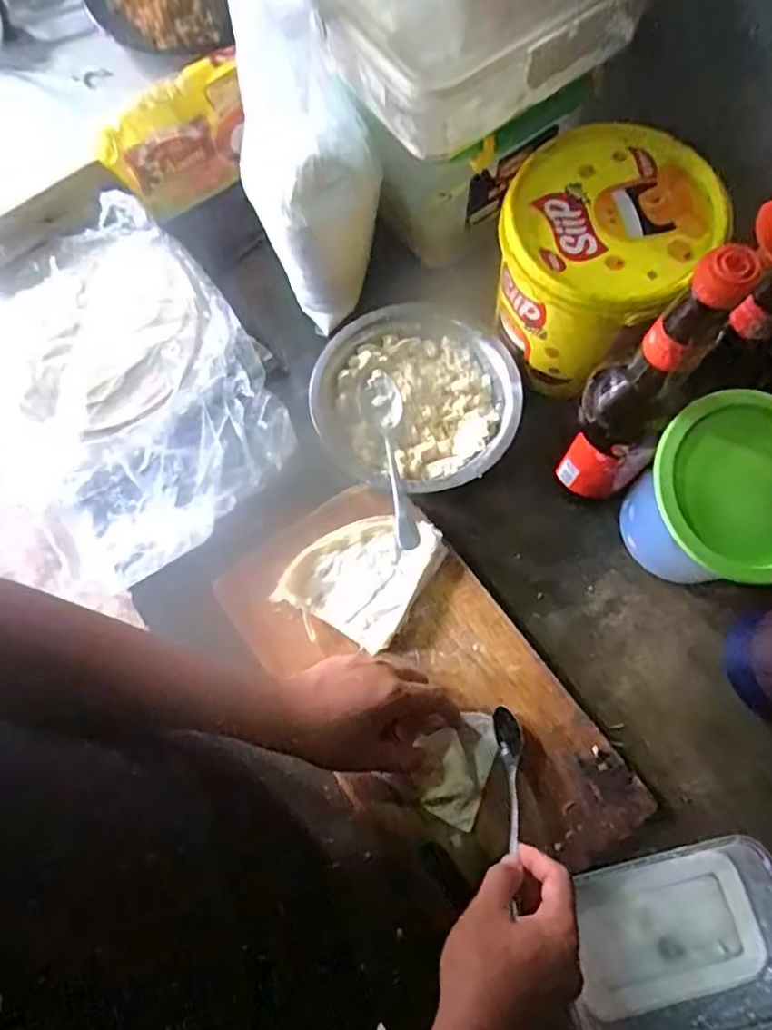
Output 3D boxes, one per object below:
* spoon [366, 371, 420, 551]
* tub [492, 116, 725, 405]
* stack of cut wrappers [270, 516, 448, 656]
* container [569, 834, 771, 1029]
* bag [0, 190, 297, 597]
[{"bbox_3d":[0.008,-0.055,0.543,0.029,0.024,0.179,-10,61,-1],"label":"spoon"},{"bbox_3d":[0.169,-0.213,0.532,0.151,0.143,0.139,0,76,1],"label":"tub"},{"bbox_3d":[-0.022,0.048,0.532,0.106,0.020,0.120,31,78,9],"label":"stack of cut wrappers"},{"bbox_3d":[0.213,0.313,0.451,0.164,0.038,0.121,-17,76,-3],"label":"container"},{"bbox_3d":[-0.265,-0.131,0.600,0.258,0.044,0.355,-38,78,-8],"label":"bag"}]

